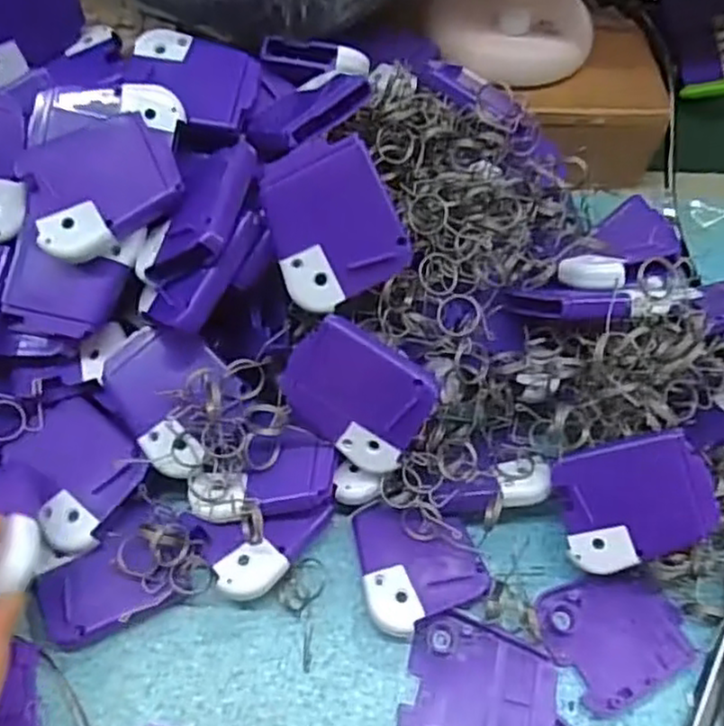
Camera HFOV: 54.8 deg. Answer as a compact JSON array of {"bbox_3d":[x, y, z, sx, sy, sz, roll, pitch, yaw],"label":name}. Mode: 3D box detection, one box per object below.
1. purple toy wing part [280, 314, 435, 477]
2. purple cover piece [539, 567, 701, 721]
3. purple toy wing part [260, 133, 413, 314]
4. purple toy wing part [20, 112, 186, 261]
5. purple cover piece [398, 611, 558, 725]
[{"bbox_3d":[-0.003,0.014,0.295,0.060,0.052,0.007,33,27,3],"label":"purple toy wing part"},{"bbox_3d":[0.111,0.117,0.304,0.059,0.006,0.051,-21,61,-15],"label":"purple cover piece"},{"bbox_3d":[-0.012,-0.056,0.281,0.051,0.004,0.060,-26,106,-2],"label":"purple toy wing part"},{"bbox_3d":[-0.108,-0.073,0.290,0.059,0.011,0.048,-27,85,-10],"label":"purple toy wing part"},{"bbox_3d":[0.048,0.134,0.287,0.059,0.007,0.050,15,58,7],"label":"purple cover piece"}]

